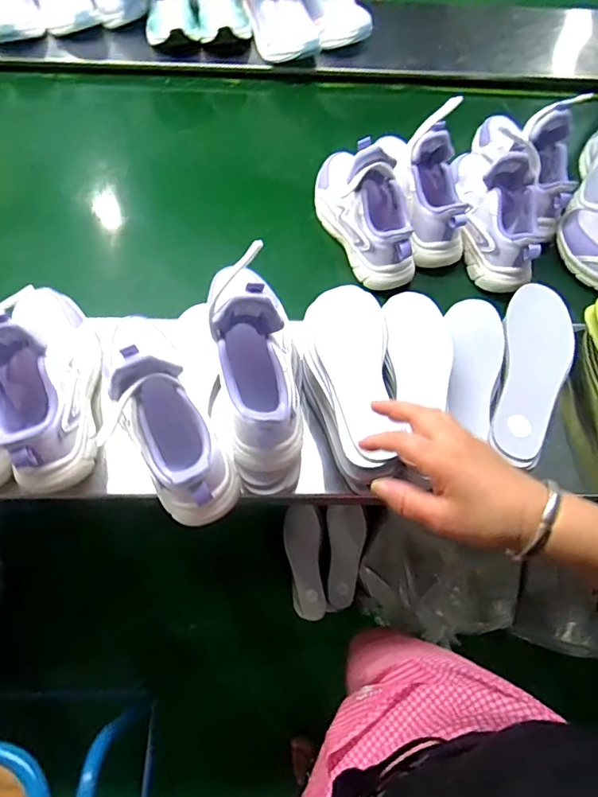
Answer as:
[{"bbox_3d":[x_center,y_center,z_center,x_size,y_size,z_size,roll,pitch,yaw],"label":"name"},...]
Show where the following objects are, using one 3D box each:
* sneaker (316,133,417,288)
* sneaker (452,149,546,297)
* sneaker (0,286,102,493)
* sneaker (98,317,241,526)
[{"bbox_3d":[0.097,-0.285,0.699,0.100,0.127,0.243,-22,68,-12],"label":"sneaker"},{"bbox_3d":[0.285,-0.289,0.711,0.084,0.114,0.254,-5,65,-5],"label":"sneaker"},{"bbox_3d":[-0.285,-0.039,0.527,0.099,0.113,0.256,-19,67,-11],"label":"sneaker"},{"bbox_3d":[-0.126,0.005,0.488,0.099,0.120,0.221,-26,68,-13],"label":"sneaker"}]

